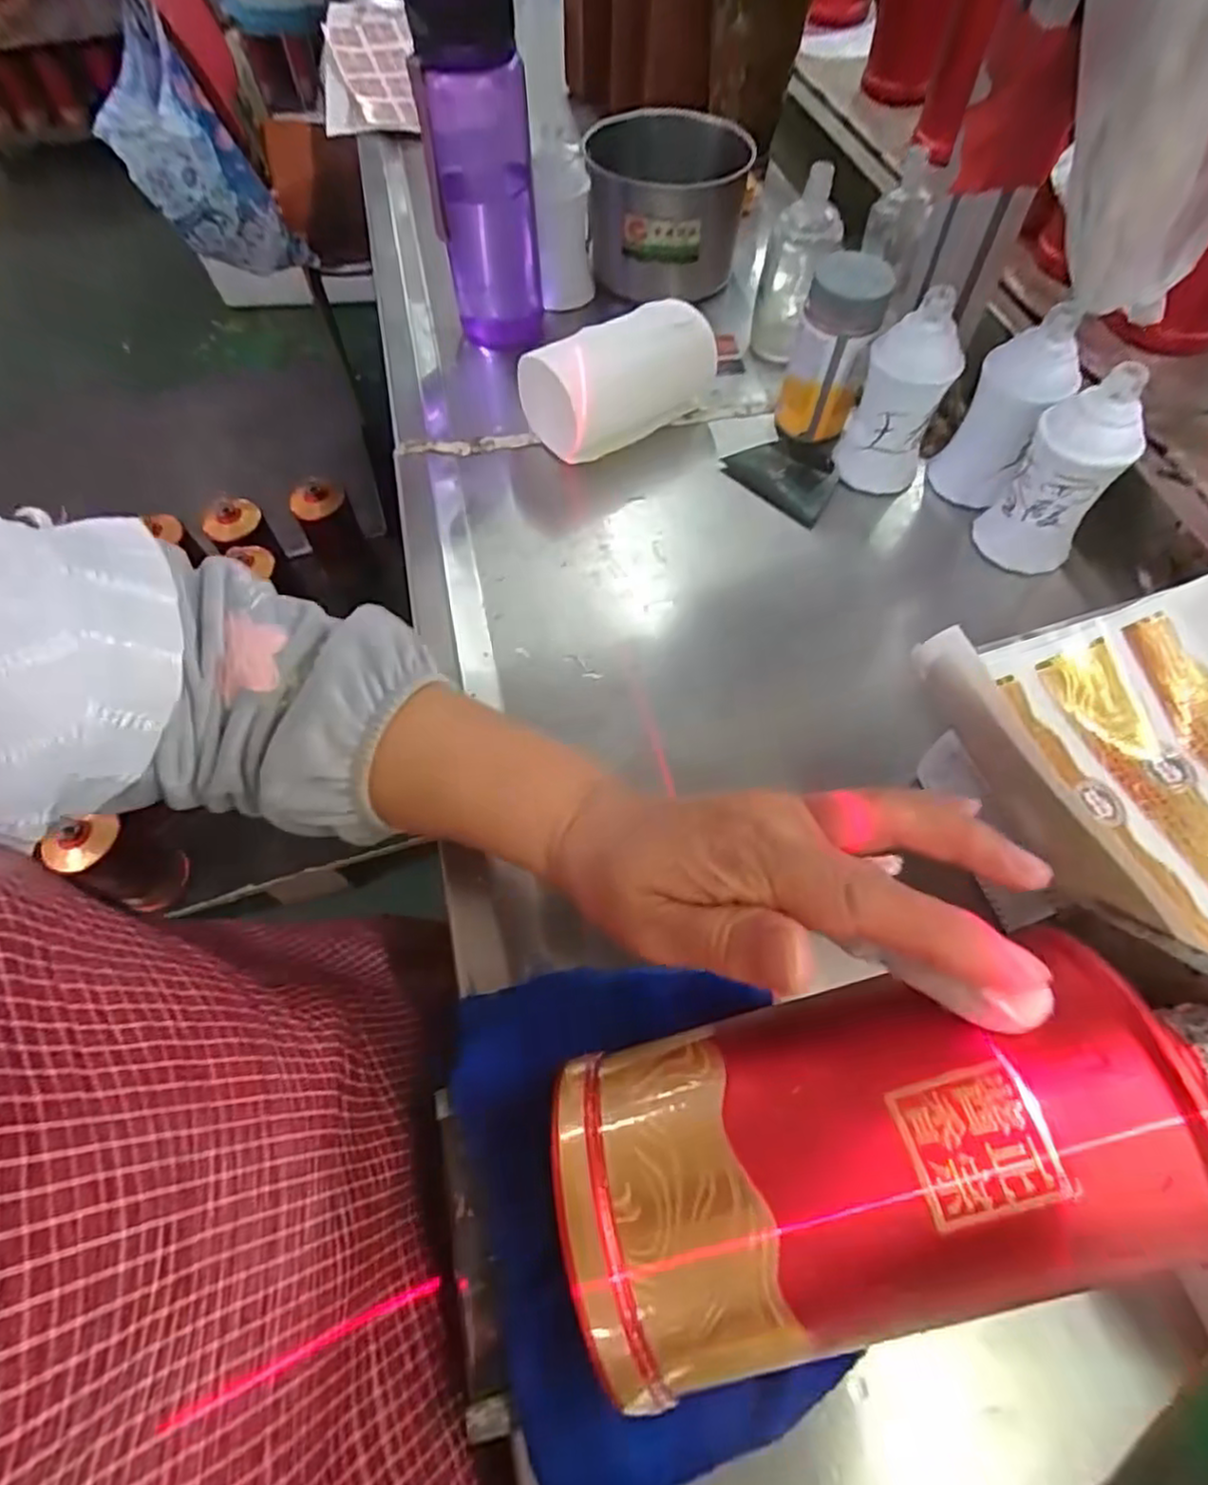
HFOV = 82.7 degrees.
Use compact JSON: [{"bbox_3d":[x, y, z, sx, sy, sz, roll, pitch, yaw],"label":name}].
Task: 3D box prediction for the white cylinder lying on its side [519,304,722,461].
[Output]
[{"bbox_3d":[0.015,-0.264,0.505,0.145,0.061,0.069,-27,63,-12],"label":"white cylinder lying on its side"}]

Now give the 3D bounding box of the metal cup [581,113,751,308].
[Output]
[{"bbox_3d":[0.055,-0.462,0.596,0.135,0.092,0.120,1,61,3],"label":"metal cup"}]

